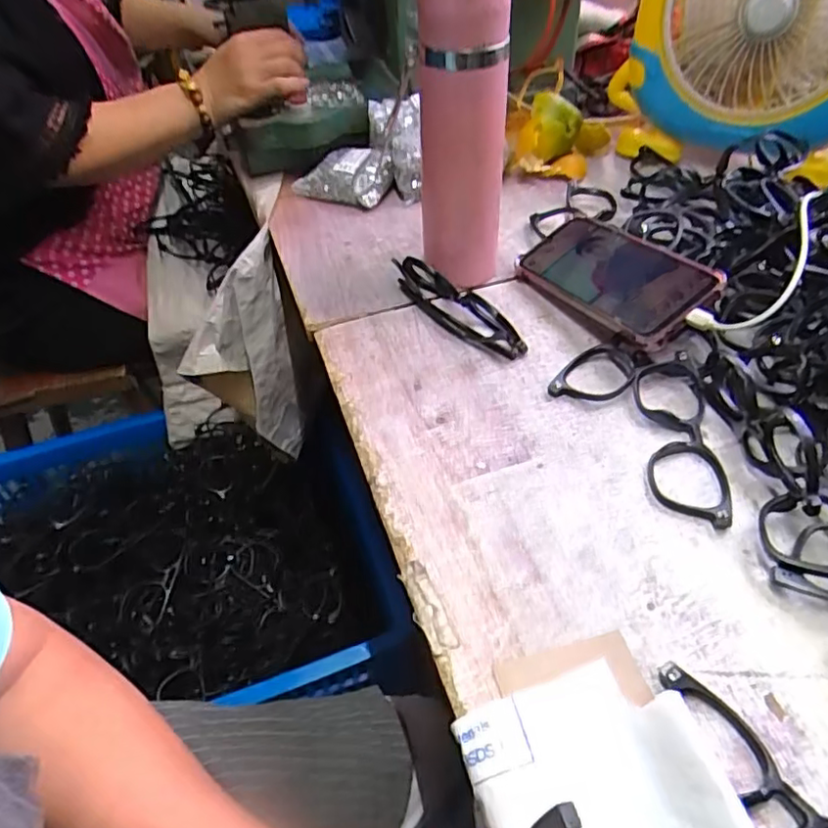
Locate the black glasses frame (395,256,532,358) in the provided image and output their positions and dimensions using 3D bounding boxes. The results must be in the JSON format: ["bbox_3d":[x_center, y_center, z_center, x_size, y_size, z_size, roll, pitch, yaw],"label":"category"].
[{"bbox_3d":[0.032,-0.092,0.504,0.025,0.042,0.135,-31,53,-24],"label":"black glasses frame"}]

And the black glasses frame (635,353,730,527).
[{"bbox_3d":[0.177,0.011,0.412,0.048,0.018,0.133,4,47,7],"label":"black glasses frame"}]

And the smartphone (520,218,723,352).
[{"bbox_3d":[0.157,-0.110,0.498,0.080,0.014,0.157,-40,44,-1],"label":"smartphone"}]

